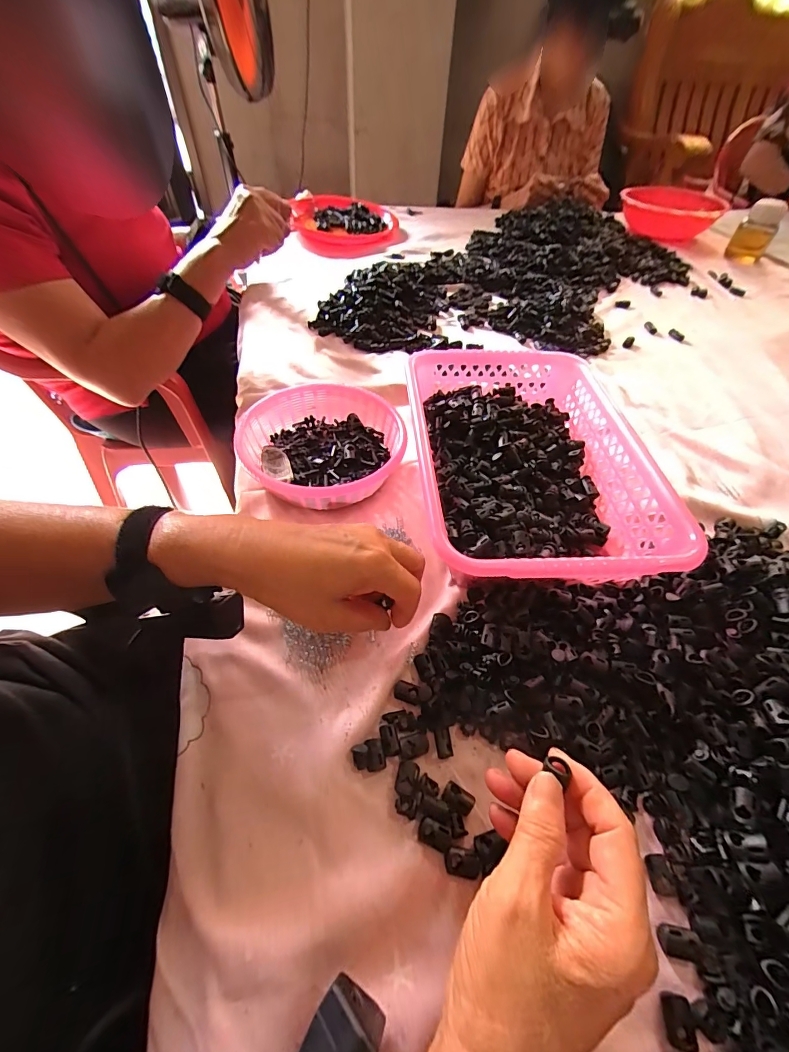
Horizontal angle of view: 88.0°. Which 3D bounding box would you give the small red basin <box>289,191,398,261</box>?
[{"bbox_3d":[-0.105,-0.653,0.882,0.219,0.045,0.241,-6,52,-6],"label":"small red basin"}]

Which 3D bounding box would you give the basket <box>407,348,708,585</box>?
[{"bbox_3d":[0.130,-0.063,0.418,0.201,0.084,0.304,-2,52,-3],"label":"basket"}]

